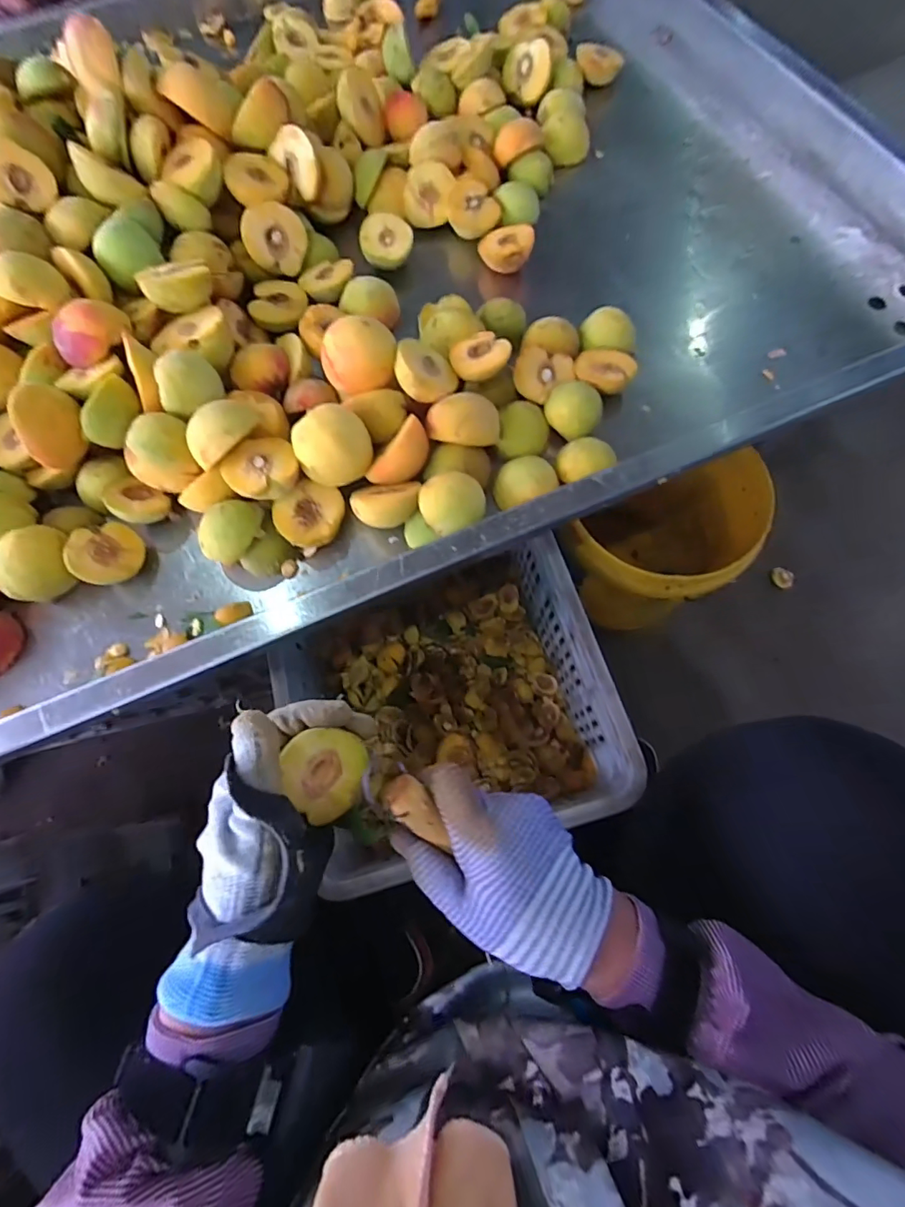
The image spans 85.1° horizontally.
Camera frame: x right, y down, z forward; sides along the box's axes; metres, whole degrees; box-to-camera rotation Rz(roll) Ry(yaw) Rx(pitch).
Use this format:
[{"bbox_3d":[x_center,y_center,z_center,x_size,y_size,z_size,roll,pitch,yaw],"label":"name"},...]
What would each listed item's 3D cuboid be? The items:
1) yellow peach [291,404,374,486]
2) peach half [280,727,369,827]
[{"bbox_3d":[-0.104,-0.137,0.438,0.066,0.055,0.053,-23,72,-6],"label":"yellow peach"},{"bbox_3d":[-0.083,0.105,0.309,0.050,0.029,0.049,11,84,-35],"label":"peach half"}]

